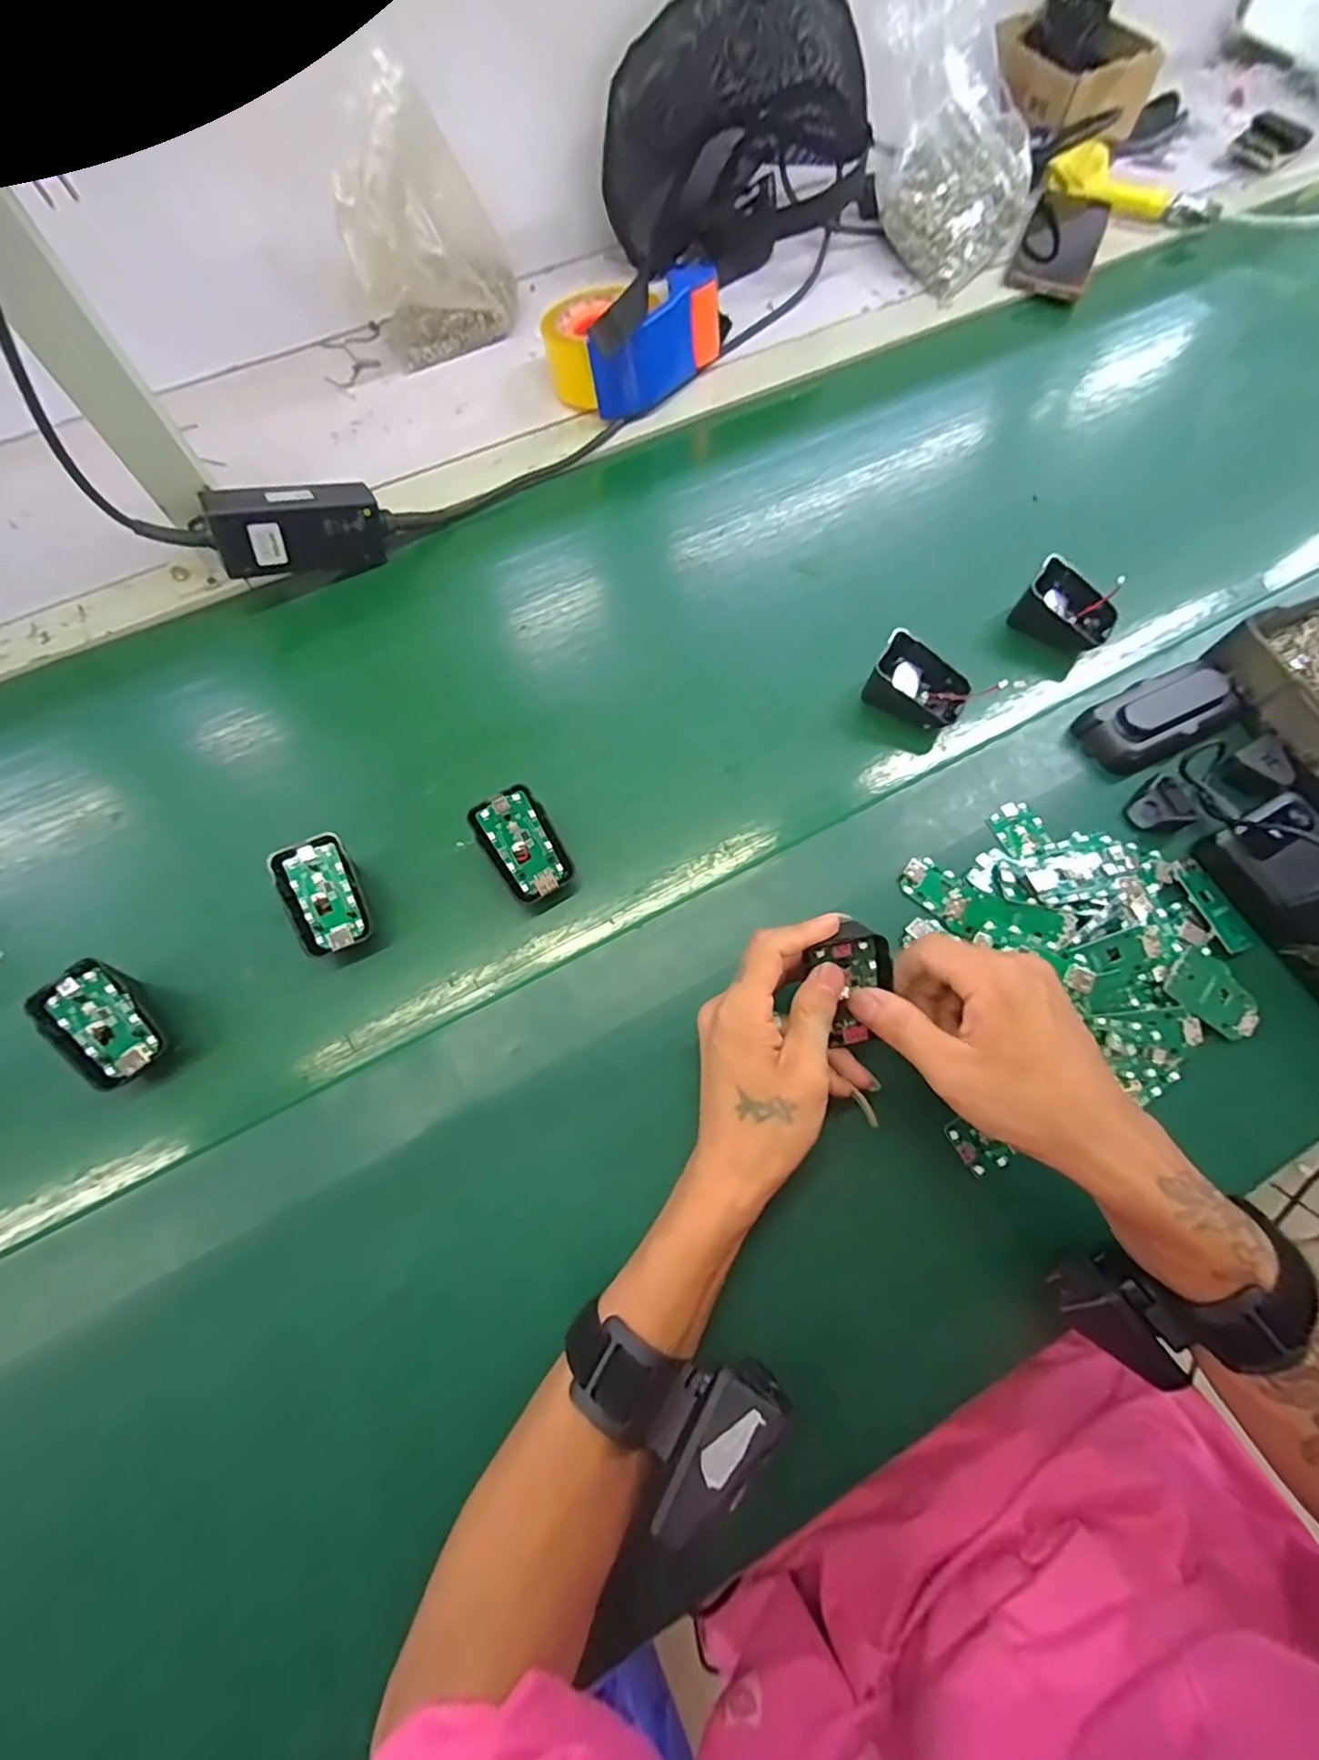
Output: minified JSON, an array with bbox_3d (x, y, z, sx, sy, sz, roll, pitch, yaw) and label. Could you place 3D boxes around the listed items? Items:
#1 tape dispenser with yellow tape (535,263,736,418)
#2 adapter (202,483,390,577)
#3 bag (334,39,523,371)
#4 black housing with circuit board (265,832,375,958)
[{"bbox_3d":[-0.025,-0.494,0.569,0.165,0.067,0.094,-29,64,-14],"label":"tape dispenser with yellow tape"},{"bbox_3d":[-0.268,-0.265,0.477,0.120,0.051,0.033,-23,67,-28],"label":"adapter"},{"bbox_3d":[-0.197,-0.548,0.550,0.137,0.169,0.081,-14,62,-7],"label":"bag"},{"bbox_3d":[-0.205,0.010,0.392,0.042,0.023,0.070,-25,86,-12],"label":"black housing with circuit board"}]

